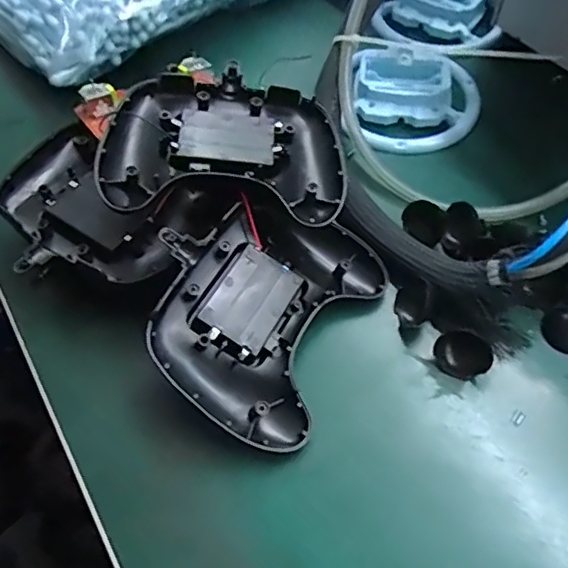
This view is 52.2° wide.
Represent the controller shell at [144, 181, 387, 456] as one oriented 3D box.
[{"bbox_3d":[-0.013,0.011,0.292,0.098,0.026,0.120,34,63,-4],"label":"controller shell"}]

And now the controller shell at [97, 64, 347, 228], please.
[{"bbox_3d":[-0.029,-0.072,0.312,0.120,0.031,0.093,2,58,2],"label":"controller shell"}]

